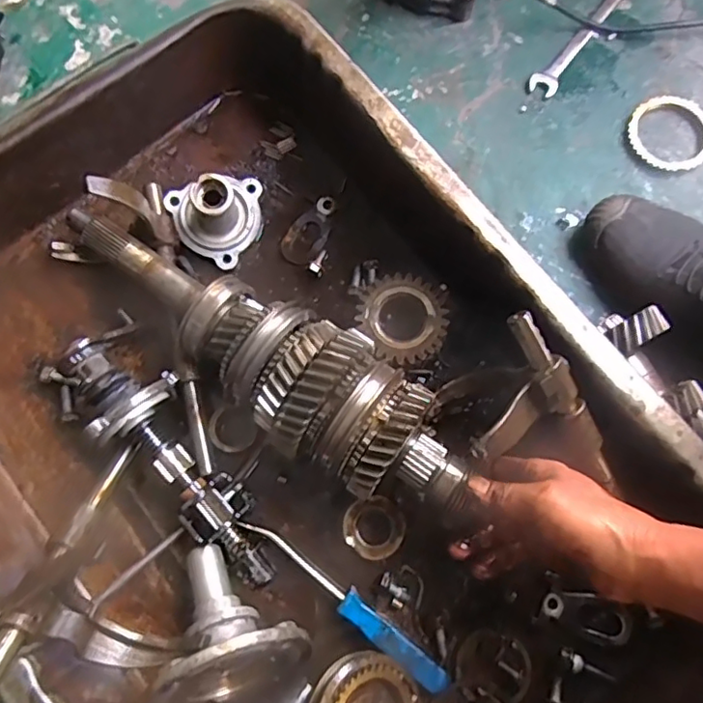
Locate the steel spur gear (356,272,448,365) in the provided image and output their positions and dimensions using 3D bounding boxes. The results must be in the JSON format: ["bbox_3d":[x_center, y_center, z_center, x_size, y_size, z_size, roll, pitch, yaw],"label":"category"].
[{"bbox_3d":[0.042,-0.027,0.474,0.069,0.020,0.069,0,77,-1],"label":"steel spur gear"}]

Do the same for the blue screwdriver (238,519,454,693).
[{"bbox_3d":[-0.006,0.190,0.454,0.193,0.017,0.019,39,79,7],"label":"blue screwdriver"}]

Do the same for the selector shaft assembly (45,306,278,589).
[{"bbox_3d":[-0.138,0.078,0.449,0.081,0.071,0.235,-41,81,-10],"label":"selector shaft assembly"}]

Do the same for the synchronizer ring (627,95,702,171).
[{"bbox_3d":[0.301,-0.206,0.552,0.078,0.011,0.075,0,77,-1],"label":"synchronizer ring"}]

